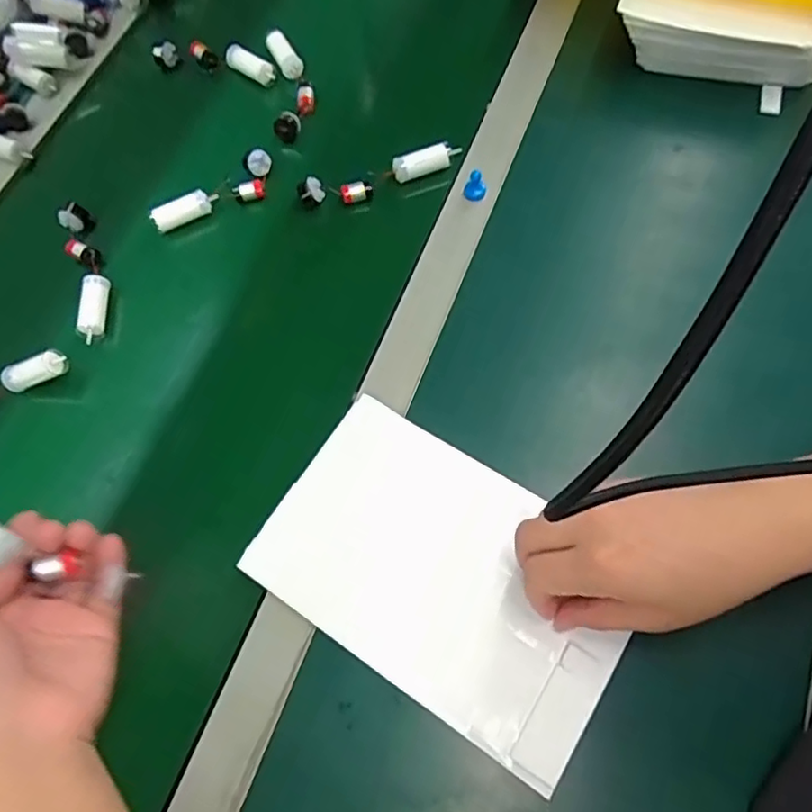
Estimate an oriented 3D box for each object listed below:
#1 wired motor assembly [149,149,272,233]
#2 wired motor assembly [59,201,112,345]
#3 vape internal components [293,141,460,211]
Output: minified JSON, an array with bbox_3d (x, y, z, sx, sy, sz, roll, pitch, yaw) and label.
[{"bbox_3d":[-0.168,-0.185,0.539,0.115,0.023,0.037,-36,81,-6],"label":"wired motor assembly"},{"bbox_3d":[-0.276,-0.116,0.519,0.032,0.022,0.137,-25,65,-4],"label":"wired motor assembly"},{"bbox_3d":[-0.023,-0.197,0.532,0.144,0.036,0.026,-14,80,-2],"label":"vape internal components"}]

